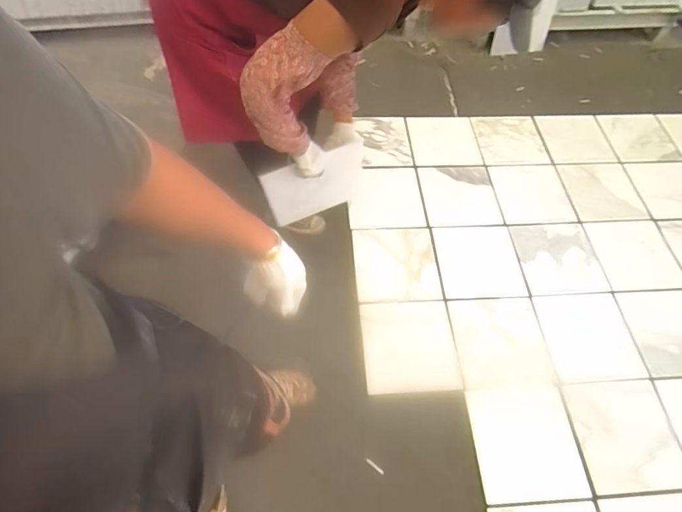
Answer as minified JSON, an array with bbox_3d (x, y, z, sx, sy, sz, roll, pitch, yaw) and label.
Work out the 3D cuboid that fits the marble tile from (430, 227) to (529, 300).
[{"bbox_3d":[0.500,0.018,1.480,0.289,0.010,0.291,-1,60,-3],"label":"marble tile"}]

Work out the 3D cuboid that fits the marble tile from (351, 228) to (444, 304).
[{"bbox_3d":[0.199,0.028,1.476,0.295,0.017,0.284,-1,60,-3],"label":"marble tile"}]

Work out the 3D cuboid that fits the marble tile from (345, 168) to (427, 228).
[{"bbox_3d":[0.177,-0.234,1.607,0.292,0.019,0.286,0,59,-5],"label":"marble tile"}]

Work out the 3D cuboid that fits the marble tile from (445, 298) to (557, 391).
[{"bbox_3d":[0.530,0.289,1.360,0.289,0.022,0.296,-8,69,5],"label":"marble tile"}]

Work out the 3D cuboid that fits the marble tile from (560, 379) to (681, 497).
[{"bbox_3d":[0.839,0.528,1.198,0.281,0.015,0.304,-1,53,2],"label":"marble tile"}]

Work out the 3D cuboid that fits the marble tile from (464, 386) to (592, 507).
[{"bbox_3d":[0.545,0.556,1.210,0.291,0.025,0.316,-2,50,4],"label":"marble tile"}]

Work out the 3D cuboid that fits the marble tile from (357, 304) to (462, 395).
[{"bbox_3d":[0.222,0.296,1.346,0.295,0.011,0.301,-7,62,6],"label":"marble tile"}]

